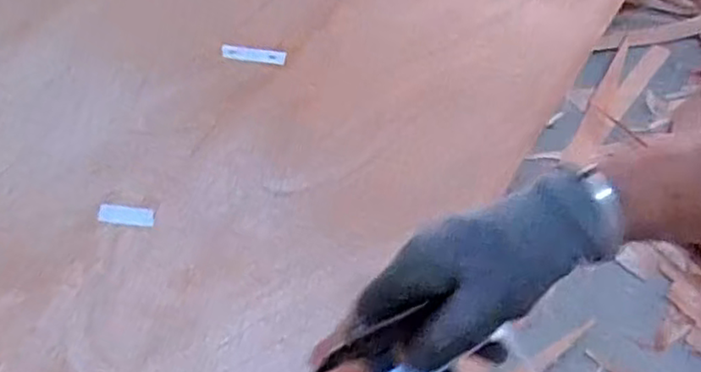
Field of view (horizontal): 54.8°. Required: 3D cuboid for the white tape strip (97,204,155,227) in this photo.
[{"bbox_3d":[-0.155,0.020,0.469,0.039,0.004,0.014,7,65,2],"label":"white tape strip"}]

